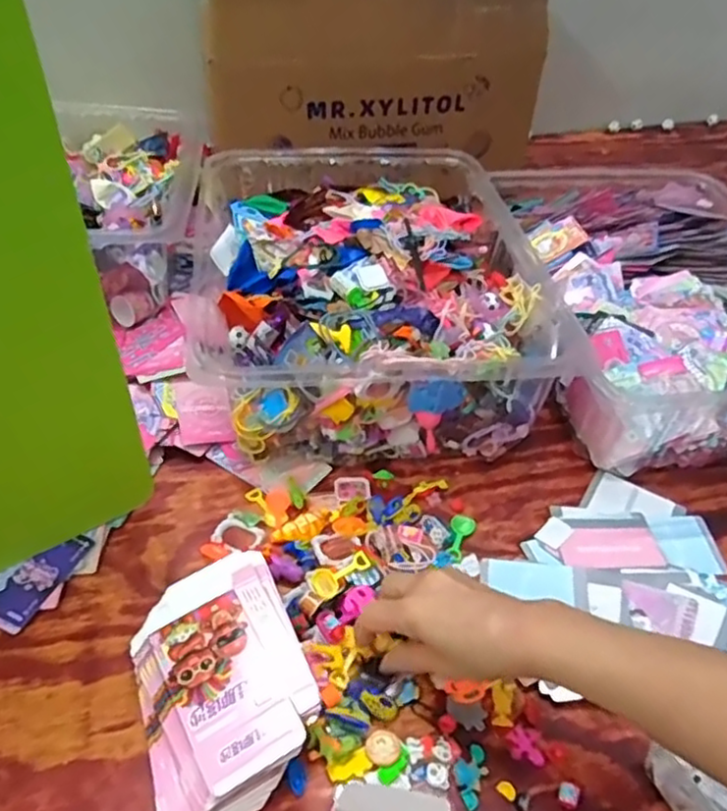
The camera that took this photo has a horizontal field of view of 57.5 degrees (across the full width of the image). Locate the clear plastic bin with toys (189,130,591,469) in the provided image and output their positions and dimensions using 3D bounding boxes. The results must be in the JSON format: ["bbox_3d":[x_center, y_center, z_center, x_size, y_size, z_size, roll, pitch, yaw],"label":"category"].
[{"bbox_3d":[0.010,-0.134,0.749,0.316,0.149,0.435,-4,44,-7],"label":"clear plastic bin with toys"}]

